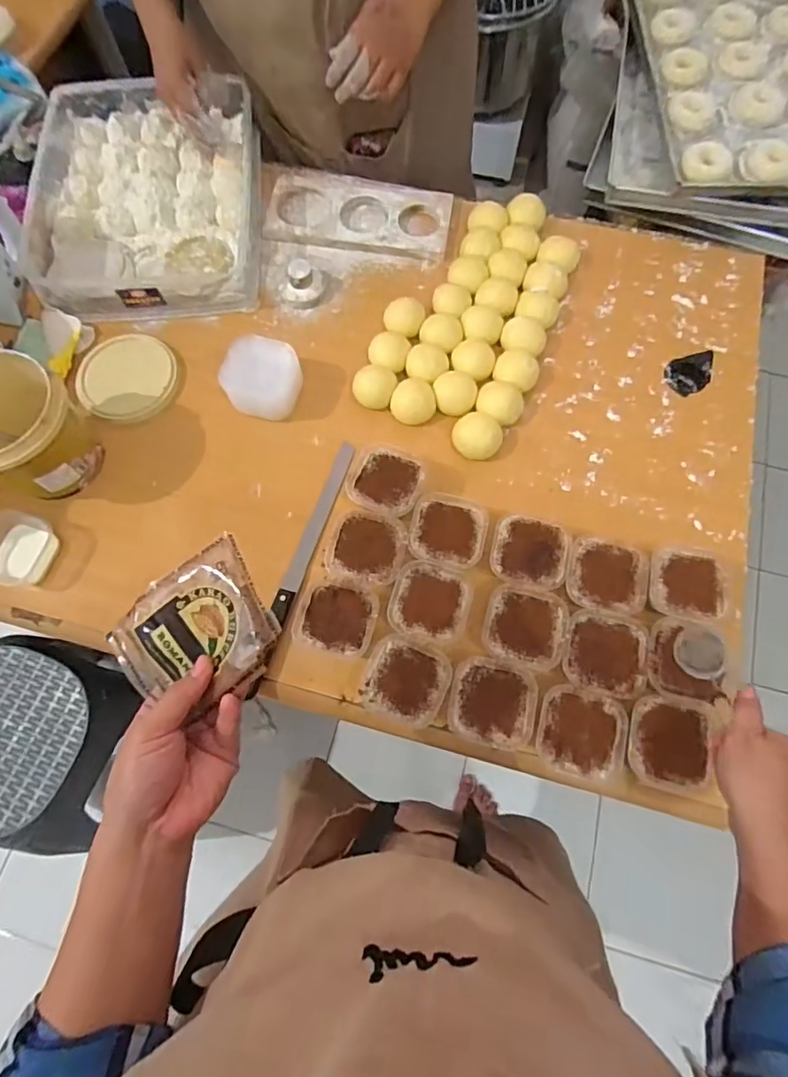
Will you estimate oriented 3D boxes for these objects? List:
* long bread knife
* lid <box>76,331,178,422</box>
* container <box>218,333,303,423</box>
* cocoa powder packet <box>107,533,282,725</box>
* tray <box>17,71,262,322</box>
[{"bbox_3d":[-0.103,0.024,0.609,0.023,0.016,0.305,17,72,7],"label":"long bread knife"},{"bbox_3d":[-0.336,-0.204,0.684,0.123,0.015,0.118,-1,70,1],"label":"lid"},{"bbox_3d":[-0.158,-0.191,0.650,0.082,0.059,0.075,13,71,6],"label":"container"},{"bbox_3d":[-0.130,0.064,0.355,0.109,0.012,0.090,-37,76,11],"label":"cocoa powder packet"},{"bbox_3d":[-0.339,-0.480,0.751,0.296,0.059,0.385,-8,70,-1],"label":"tray"}]

